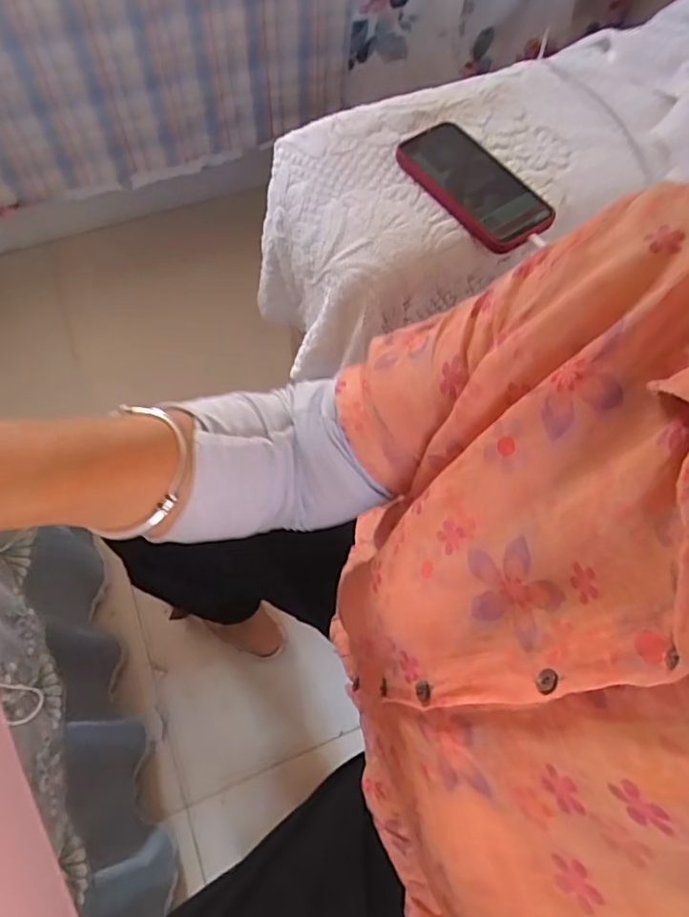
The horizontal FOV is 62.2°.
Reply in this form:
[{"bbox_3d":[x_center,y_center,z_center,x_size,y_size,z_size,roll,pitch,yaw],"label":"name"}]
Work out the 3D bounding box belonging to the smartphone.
[{"bbox_3d":[0.130,-0.279,0.577,0.087,0.012,0.173,-33,68,-16],"label":"smartphone"}]

